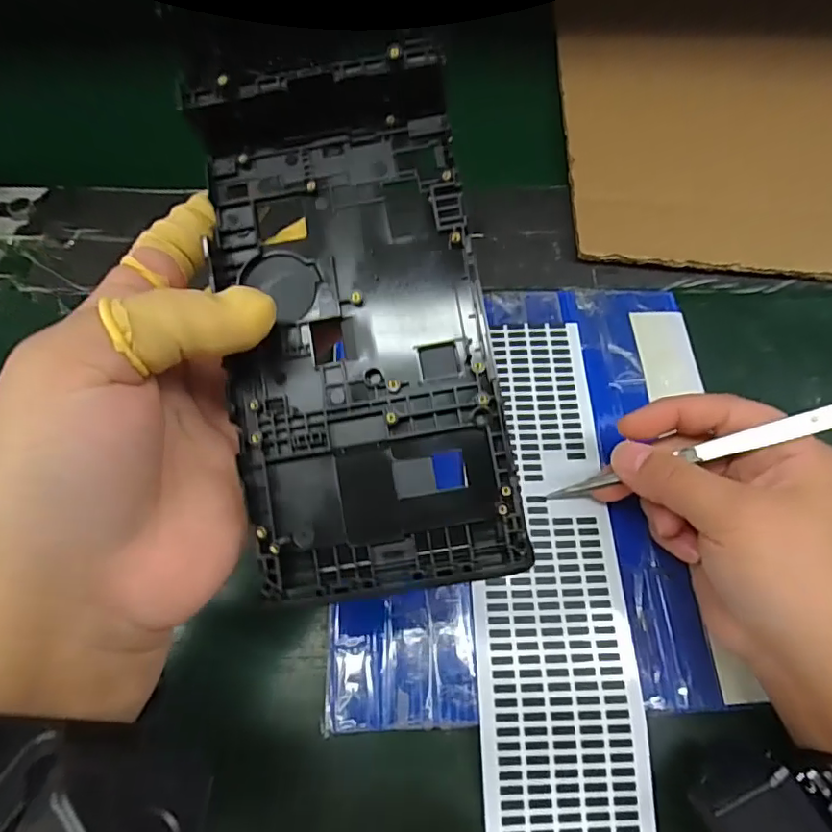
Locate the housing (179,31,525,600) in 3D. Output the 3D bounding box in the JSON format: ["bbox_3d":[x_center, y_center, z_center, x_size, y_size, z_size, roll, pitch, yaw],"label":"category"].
[{"bbox_3d":[-0.019,-0.033,0.161,0.074,0.016,0.160,-10,81,-6],"label":"housing"}]

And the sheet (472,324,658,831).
[{"bbox_3d":[0.057,0.067,0.246,0.064,0.011,0.242,-1,68,-1],"label":"sheet"}]

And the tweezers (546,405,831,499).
[{"bbox_3d":[0.117,0.014,0.224,0.135,0.006,0.009,-22,62,31],"label":"tweezers"}]

